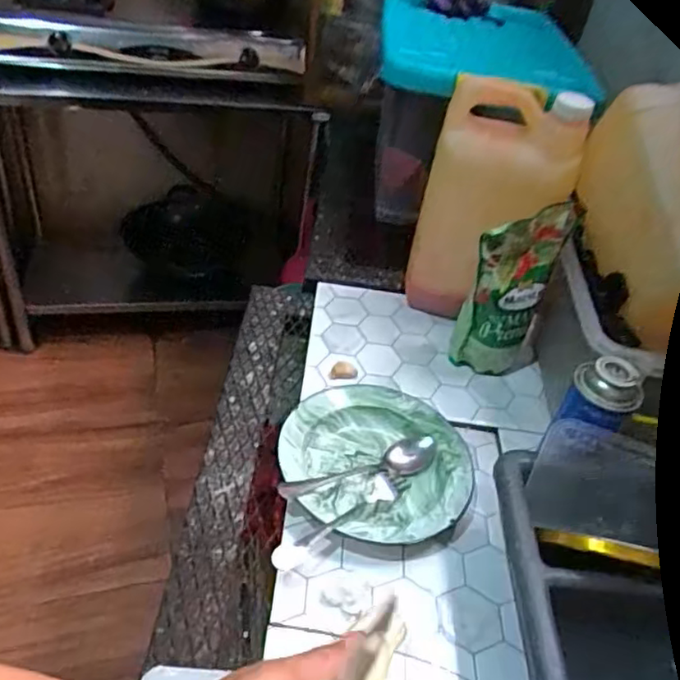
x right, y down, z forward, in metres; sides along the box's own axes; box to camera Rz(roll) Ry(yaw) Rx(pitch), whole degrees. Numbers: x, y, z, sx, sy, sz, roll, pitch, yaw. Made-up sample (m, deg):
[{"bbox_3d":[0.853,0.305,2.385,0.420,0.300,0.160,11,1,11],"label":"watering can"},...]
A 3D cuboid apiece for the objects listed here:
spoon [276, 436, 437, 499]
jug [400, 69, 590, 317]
[{"bbox_3d":[0.027,0.144,0.668,0.201,0.034,0.040,-17,46,-27],"label":"spoon"},{"bbox_3d":[0.204,-0.175,0.838,0.176,0.327,0.090,19,37,16],"label":"jug"}]

